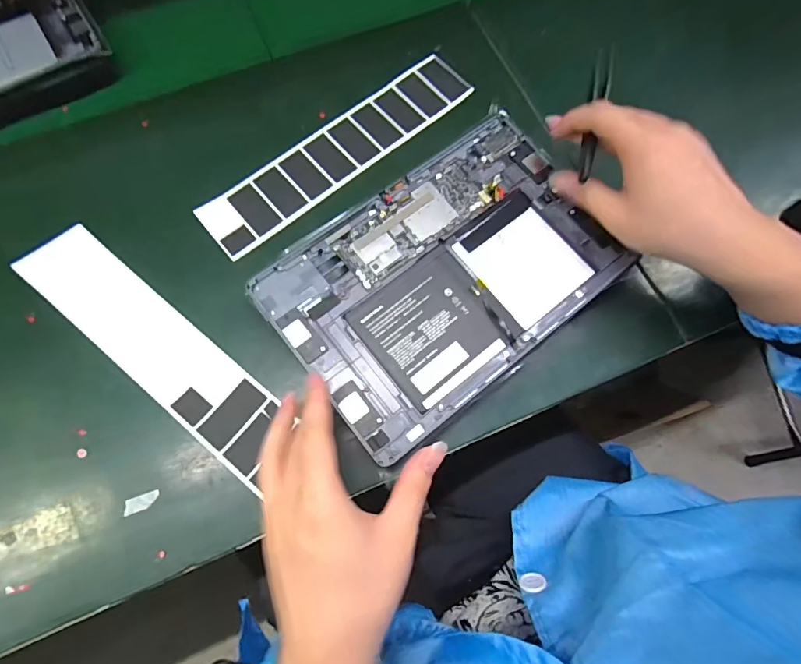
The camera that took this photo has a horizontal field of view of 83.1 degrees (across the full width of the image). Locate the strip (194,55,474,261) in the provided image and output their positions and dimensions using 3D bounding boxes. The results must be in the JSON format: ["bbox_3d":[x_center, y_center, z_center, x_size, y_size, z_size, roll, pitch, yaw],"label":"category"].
[{"bbox_3d":[-0.053,-0.161,0.399,0.263,0.004,0.055,-39,77,-11],"label":"strip"}]

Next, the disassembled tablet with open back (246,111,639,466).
[{"bbox_3d":[0.036,-0.045,0.339,0.249,0.007,0.167,-37,78,-11],"label":"disassembled tablet with open back"}]

